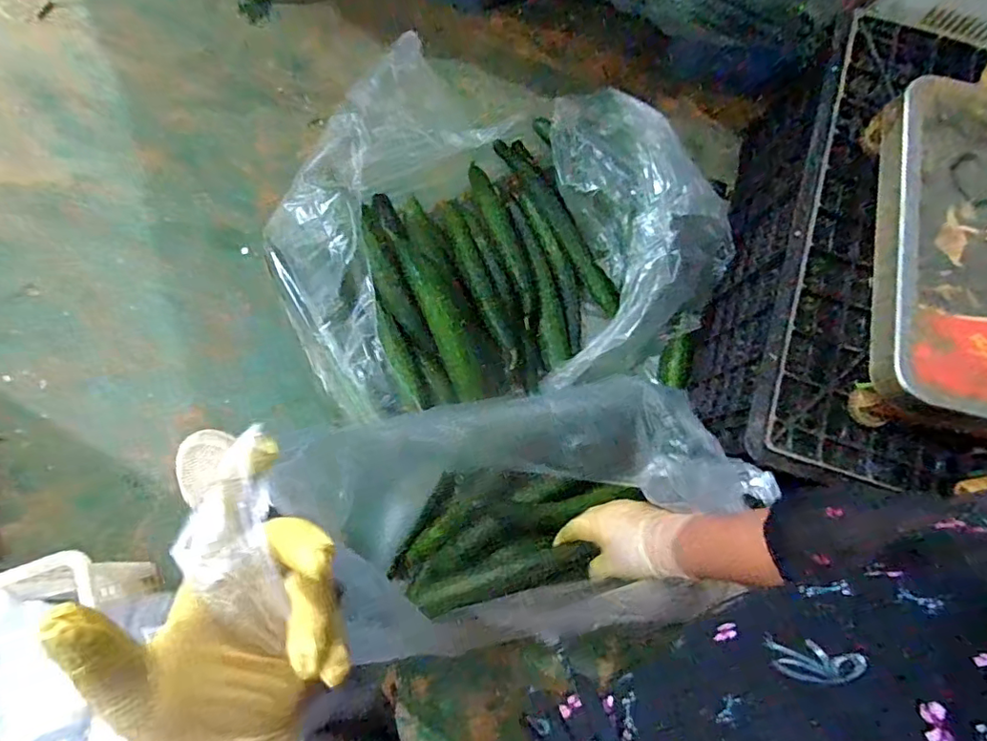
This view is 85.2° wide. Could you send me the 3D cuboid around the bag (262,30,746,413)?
[{"bbox_3d":[0.002,-0.148,0.684,0.525,0.184,0.363,-29,78,-7],"label":"bag"}]

